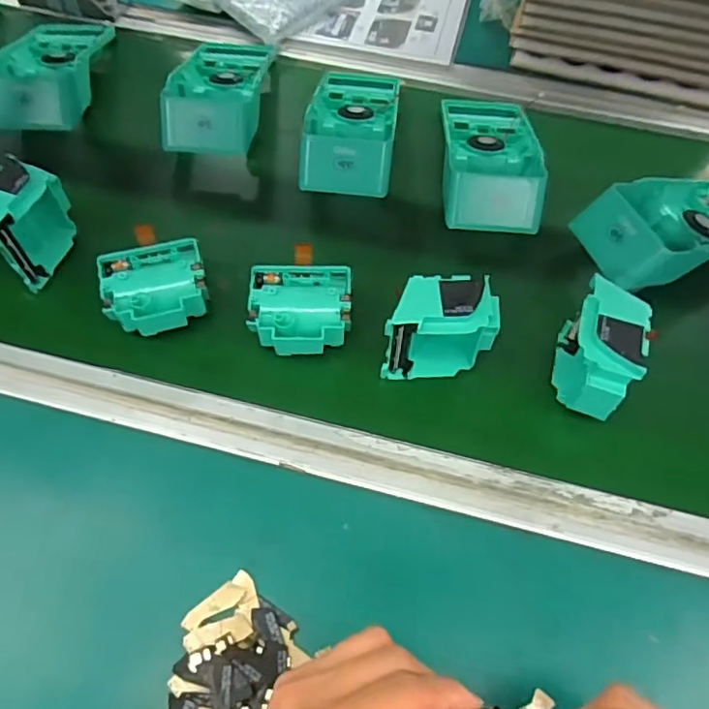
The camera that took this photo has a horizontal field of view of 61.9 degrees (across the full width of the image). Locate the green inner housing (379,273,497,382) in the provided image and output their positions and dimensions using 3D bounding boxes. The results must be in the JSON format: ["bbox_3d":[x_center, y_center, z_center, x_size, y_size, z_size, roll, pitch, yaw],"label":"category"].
[{"bbox_3d":[0.061,-0.015,0.423,0.078,0.081,0.045,3,59,1],"label":"green inner housing"}]

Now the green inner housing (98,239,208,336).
[{"bbox_3d":[-0.151,-0.044,0.452,0.079,0.041,0.067,-12,60,-8],"label":"green inner housing"}]

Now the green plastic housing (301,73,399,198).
[{"bbox_3d":[-0.001,-0.223,0.561,0.089,0.050,0.189,6,59,2],"label":"green plastic housing"}]

